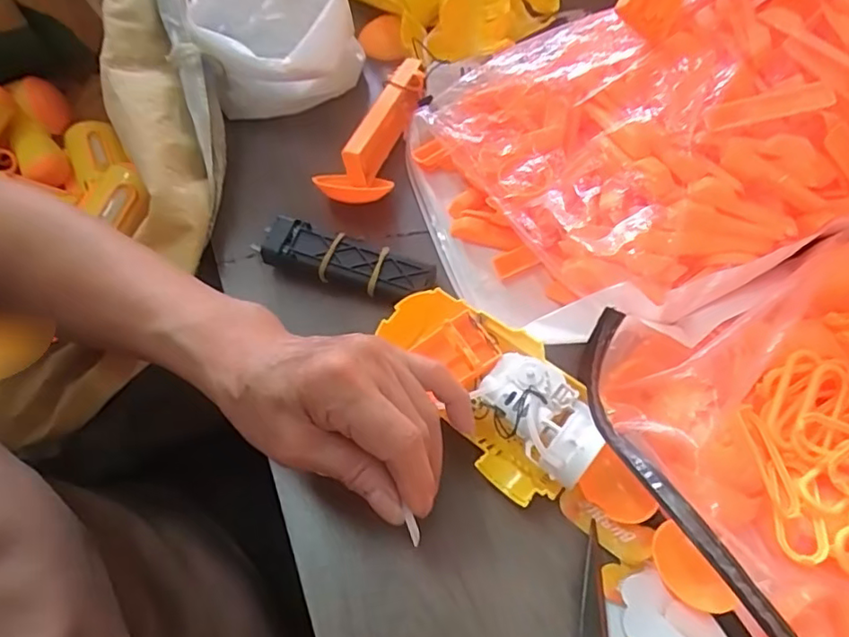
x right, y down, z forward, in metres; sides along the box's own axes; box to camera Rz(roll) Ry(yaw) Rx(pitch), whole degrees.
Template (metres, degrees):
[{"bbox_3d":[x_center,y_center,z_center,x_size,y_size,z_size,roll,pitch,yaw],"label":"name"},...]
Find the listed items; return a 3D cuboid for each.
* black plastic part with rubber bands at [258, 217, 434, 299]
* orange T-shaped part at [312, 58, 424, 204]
[{"bbox_3d":[-0.050,-0.036,0.380,0.112,0.025,0.029,14,62,11],"label":"black plastic part with rubber bands"},{"bbox_3d":[-0.032,-0.133,0.421,0.046,0.034,0.130,15,62,12],"label":"orange T-shaped part"}]

